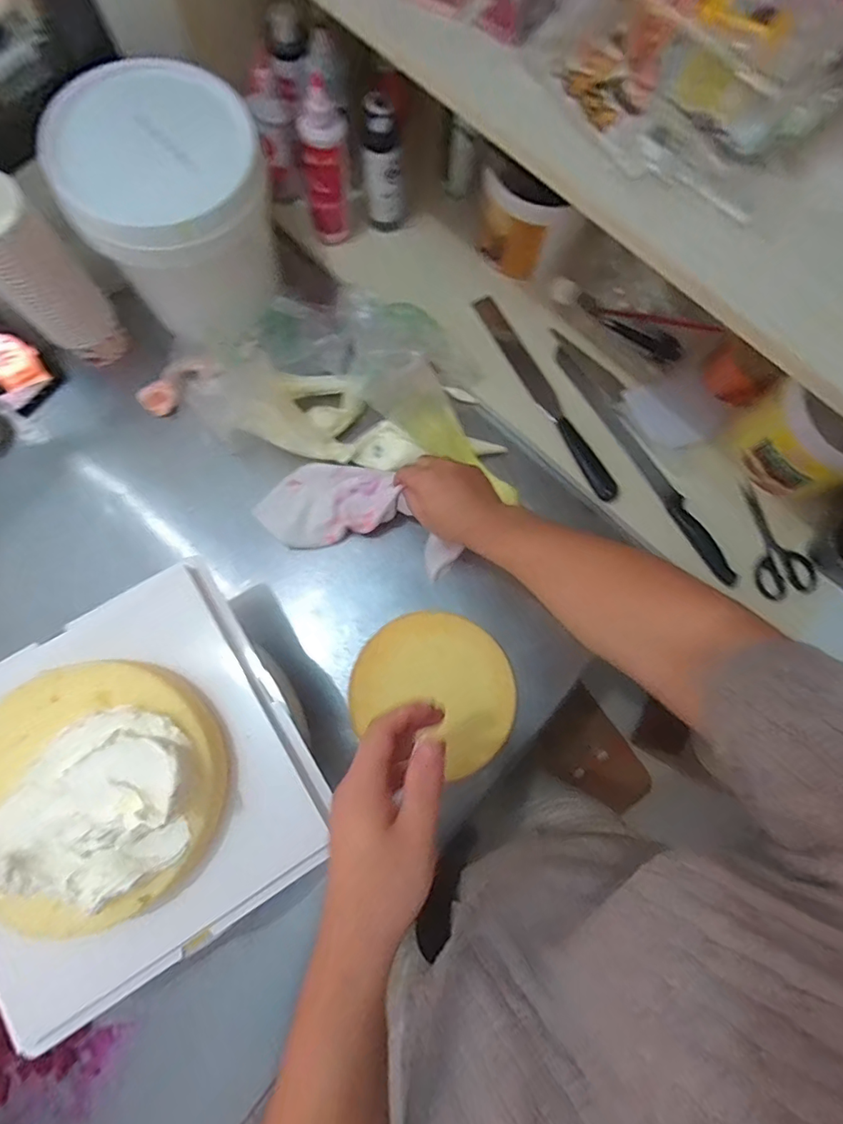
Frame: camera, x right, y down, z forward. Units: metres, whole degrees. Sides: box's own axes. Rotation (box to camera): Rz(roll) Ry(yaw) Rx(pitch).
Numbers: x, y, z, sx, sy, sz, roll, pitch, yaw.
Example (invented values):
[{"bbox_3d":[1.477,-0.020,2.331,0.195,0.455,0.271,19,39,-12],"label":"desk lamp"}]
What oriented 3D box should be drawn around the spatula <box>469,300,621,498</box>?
[{"bbox_3d":[0.159,-0.216,0.655,0.033,0.013,0.314,-29,79,-8],"label":"spatula"}]

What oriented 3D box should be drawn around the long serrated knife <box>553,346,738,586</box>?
[{"bbox_3d":[0.273,-0.126,0.634,0.025,0.013,0.354,-30,79,-8],"label":"long serrated knife"}]

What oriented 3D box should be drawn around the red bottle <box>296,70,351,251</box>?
[{"bbox_3d":[-0.113,-0.461,0.606,0.055,0.172,0.041,-9,77,-4],"label":"red bottle"}]

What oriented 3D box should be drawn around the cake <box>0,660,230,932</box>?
[{"bbox_3d":[-0.250,0.170,0.367,0.187,0.067,0.190,-7,76,-3],"label":"cake"}]

